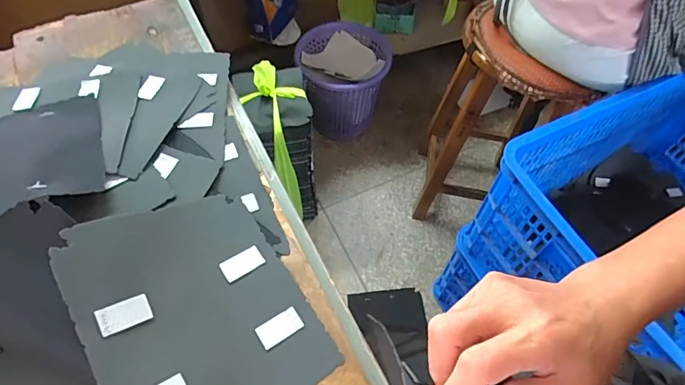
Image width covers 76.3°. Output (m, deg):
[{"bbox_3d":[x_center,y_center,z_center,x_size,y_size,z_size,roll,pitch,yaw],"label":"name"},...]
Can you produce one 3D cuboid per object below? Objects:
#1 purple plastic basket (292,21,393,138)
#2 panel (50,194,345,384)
[{"bbox_3d":[0.008,-0.346,1.411,0.297,0.273,0.274,-3,59,-3],"label":"purple plastic basket"},{"bbox_3d":[-0.116,0.094,0.352,0.161,0.026,0.199,-20,68,-38],"label":"panel"}]

